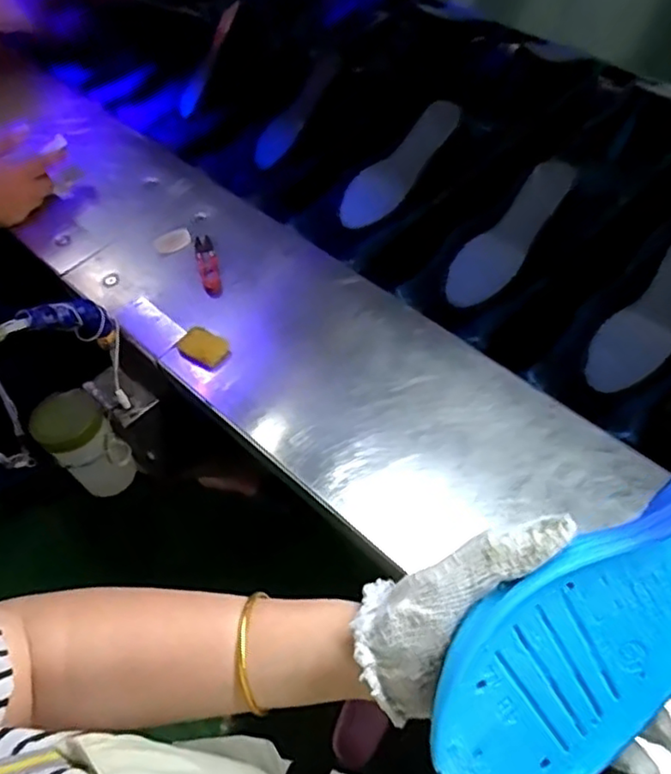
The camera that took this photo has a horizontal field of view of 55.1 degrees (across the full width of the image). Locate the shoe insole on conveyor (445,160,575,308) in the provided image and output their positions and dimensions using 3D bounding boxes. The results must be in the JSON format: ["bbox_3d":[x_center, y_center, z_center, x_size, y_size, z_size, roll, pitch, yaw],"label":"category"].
[{"bbox_3d":[0.212,-0.185,0.780,0.065,0.011,0.206,40,93,25],"label":"shoe insole on conveyor"}]

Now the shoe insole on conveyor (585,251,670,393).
[{"bbox_3d":[0.352,-0.085,0.701,0.069,0.011,0.211,38,91,24],"label":"shoe insole on conveyor"}]

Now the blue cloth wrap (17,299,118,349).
[{"bbox_3d":[-0.265,-0.069,0.660,0.023,0.136,0.041,20,91,14],"label":"blue cloth wrap"}]

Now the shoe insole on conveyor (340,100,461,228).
[{"bbox_3d":[0.089,-0.299,0.868,0.213,0.015,0.066,-43,82,0],"label":"shoe insole on conveyor"}]

